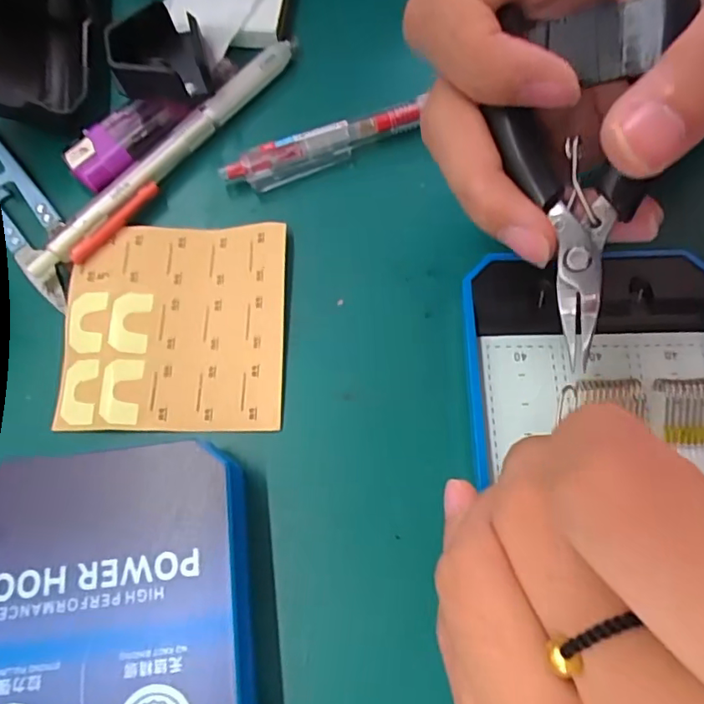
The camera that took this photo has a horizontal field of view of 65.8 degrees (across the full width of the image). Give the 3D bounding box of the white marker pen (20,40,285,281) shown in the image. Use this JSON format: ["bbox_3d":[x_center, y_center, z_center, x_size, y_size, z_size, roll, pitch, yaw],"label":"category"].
[{"bbox_3d":[-0.073,-0.080,0.214,0.013,0.007,0.135,43,78,13],"label":"white marker pen"}]

